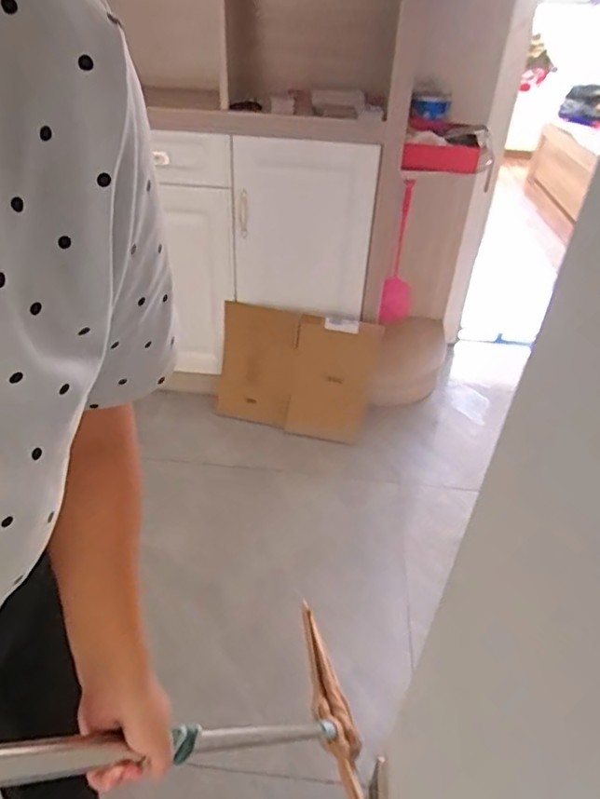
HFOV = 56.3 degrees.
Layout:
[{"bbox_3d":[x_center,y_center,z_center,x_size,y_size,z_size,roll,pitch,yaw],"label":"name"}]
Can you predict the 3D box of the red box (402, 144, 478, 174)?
[{"bbox_3d":[0.415,-0.733,1.697,0.060,0.082,0.284,-19,31,-29],"label":"red box"}]

